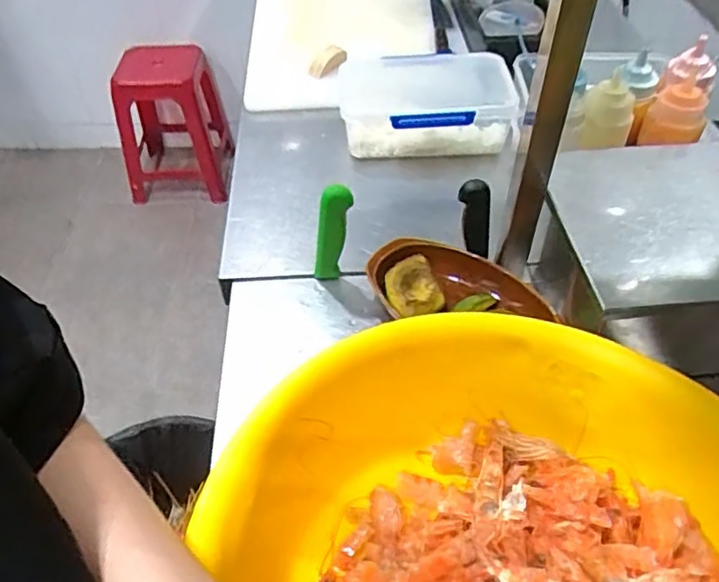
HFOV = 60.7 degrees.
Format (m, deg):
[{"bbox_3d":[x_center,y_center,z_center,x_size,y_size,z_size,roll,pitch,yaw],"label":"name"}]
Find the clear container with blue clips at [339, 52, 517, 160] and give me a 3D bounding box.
[{"bbox_3d":[0.099,-0.292,0.955,0.259,0.105,0.196,2,47,3],"label":"clear container with blue clips"}]

